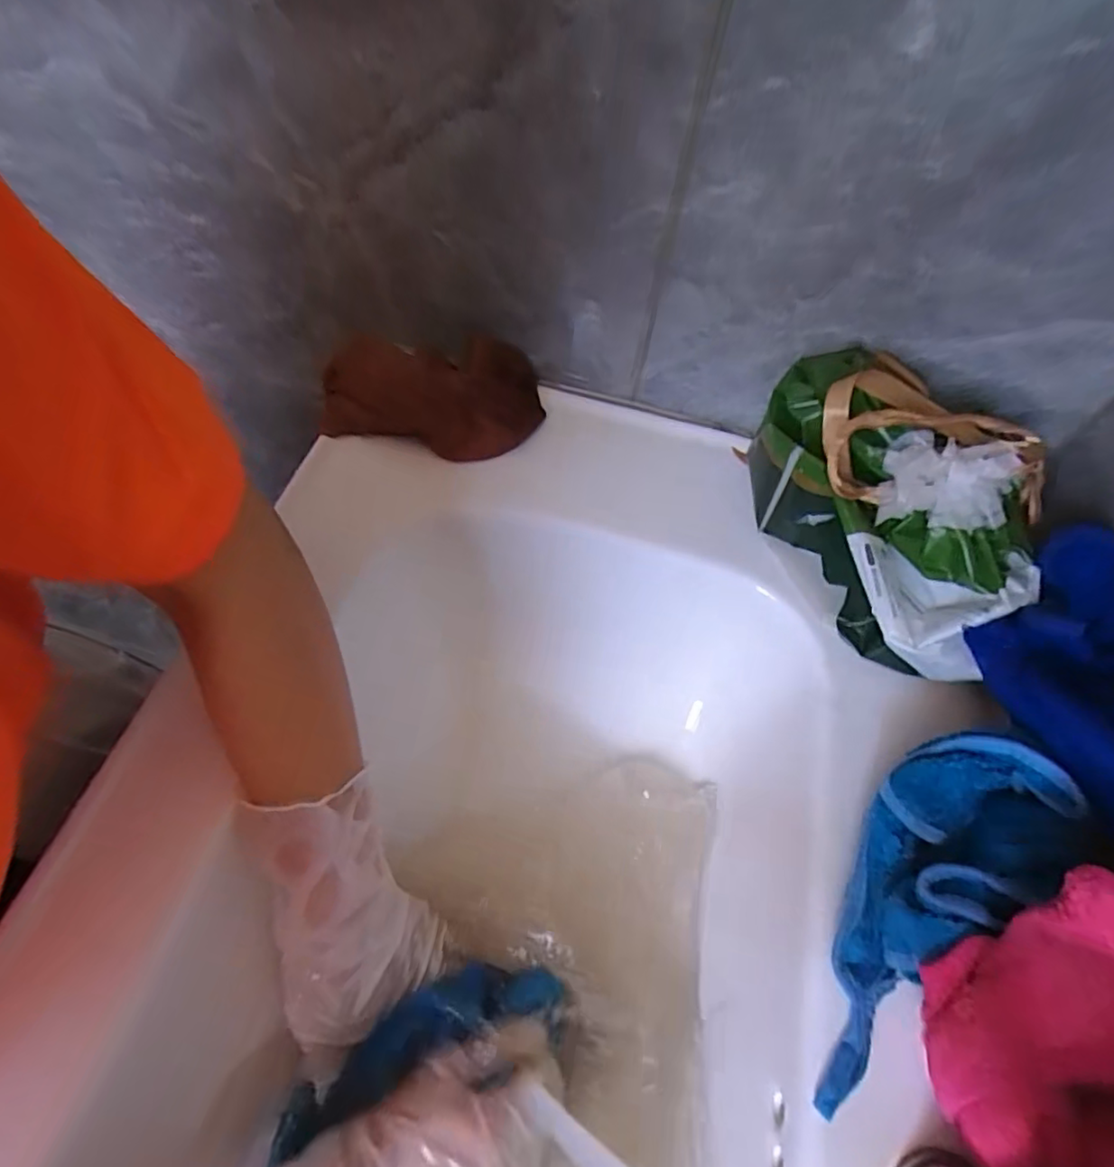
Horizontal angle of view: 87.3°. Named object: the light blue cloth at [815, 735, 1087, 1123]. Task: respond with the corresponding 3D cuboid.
[{"bbox_3d":[0.165,0.150,0.271,0.069,0.040,0.180,37,84,15],"label":"light blue cloth"}]

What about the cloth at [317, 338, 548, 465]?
[{"bbox_3d":[-0.090,-0.141,0.426,0.151,0.039,0.093,10,63,1],"label":"cloth"}]

